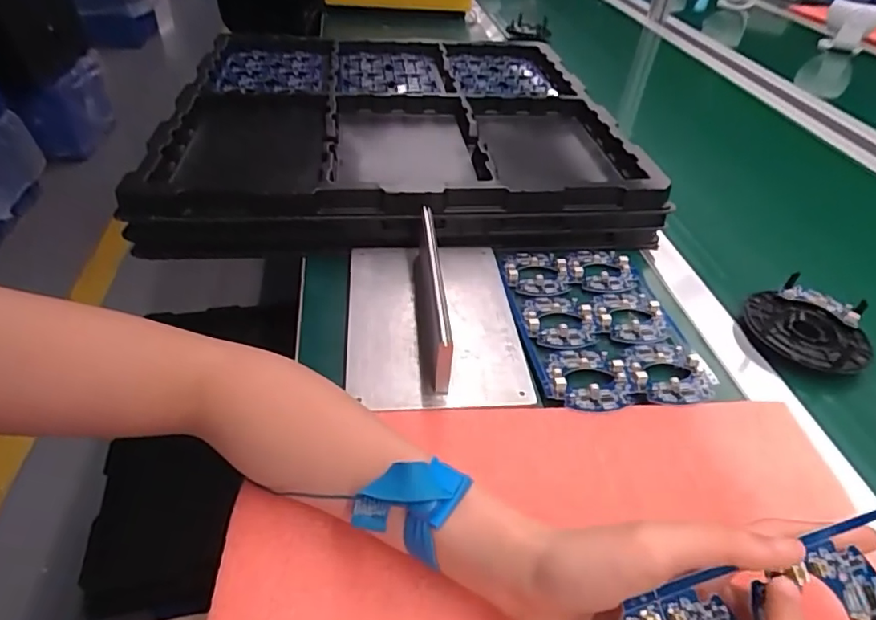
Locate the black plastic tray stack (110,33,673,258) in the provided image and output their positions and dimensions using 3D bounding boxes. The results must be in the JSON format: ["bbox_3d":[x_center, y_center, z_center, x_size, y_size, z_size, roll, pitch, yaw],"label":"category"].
[{"bbox_3d":[-0.051,-0.248,0.700,0.520,0.066,0.497,-1,42,-7],"label":"black plastic tray stack"}]

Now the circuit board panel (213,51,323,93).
[{"bbox_3d":[-0.239,-0.339,0.769,0.142,0.015,0.143,-5,42,-11],"label":"circuit board panel"}]

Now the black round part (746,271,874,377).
[{"bbox_3d":[0.324,0.016,0.473,0.098,0.036,0.098,3,41,-2],"label":"black round part"}]

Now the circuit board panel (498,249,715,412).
[{"bbox_3d":[0.141,0.005,0.473,0.141,0.008,0.200,-1,42,-6],"label":"circuit board panel"}]

